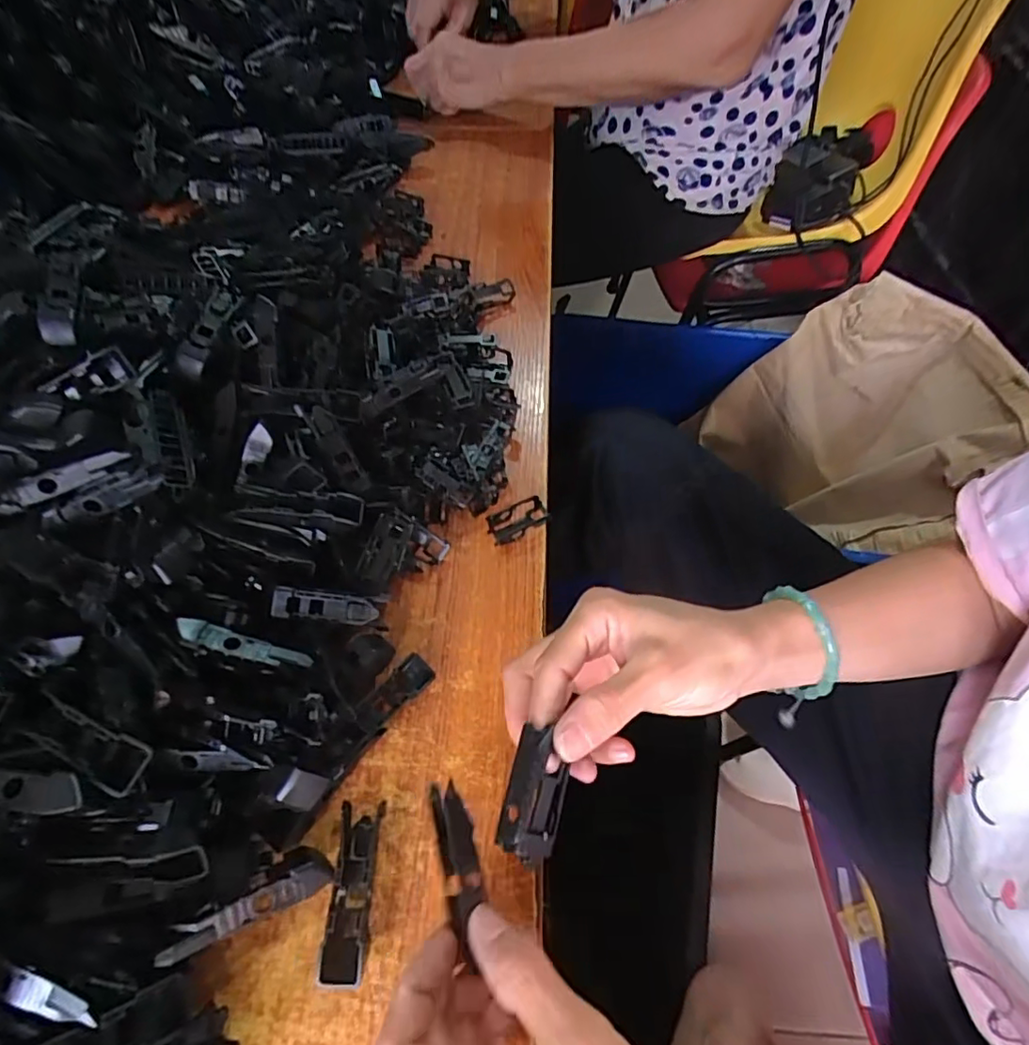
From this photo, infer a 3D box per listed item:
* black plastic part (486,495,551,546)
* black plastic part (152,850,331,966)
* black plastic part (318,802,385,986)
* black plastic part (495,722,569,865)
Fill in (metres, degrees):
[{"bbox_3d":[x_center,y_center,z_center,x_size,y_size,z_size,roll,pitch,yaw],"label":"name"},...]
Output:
[{"bbox_3d":[0.003,-0.001,0.358,0.040,0.011,0.021,-22,58,-13],"label":"black plastic part"},{"bbox_3d":[-0.109,0.157,0.231,0.064,0.009,0.017,-16,55,-32],"label":"black plastic part"},{"bbox_3d":[-0.071,0.163,0.251,0.018,0.014,0.067,0,56,1],"label":"black plastic part"},{"bbox_3d":[0.008,0.106,0.217,0.021,0.021,0.041,13,57,10],"label":"black plastic part"}]

